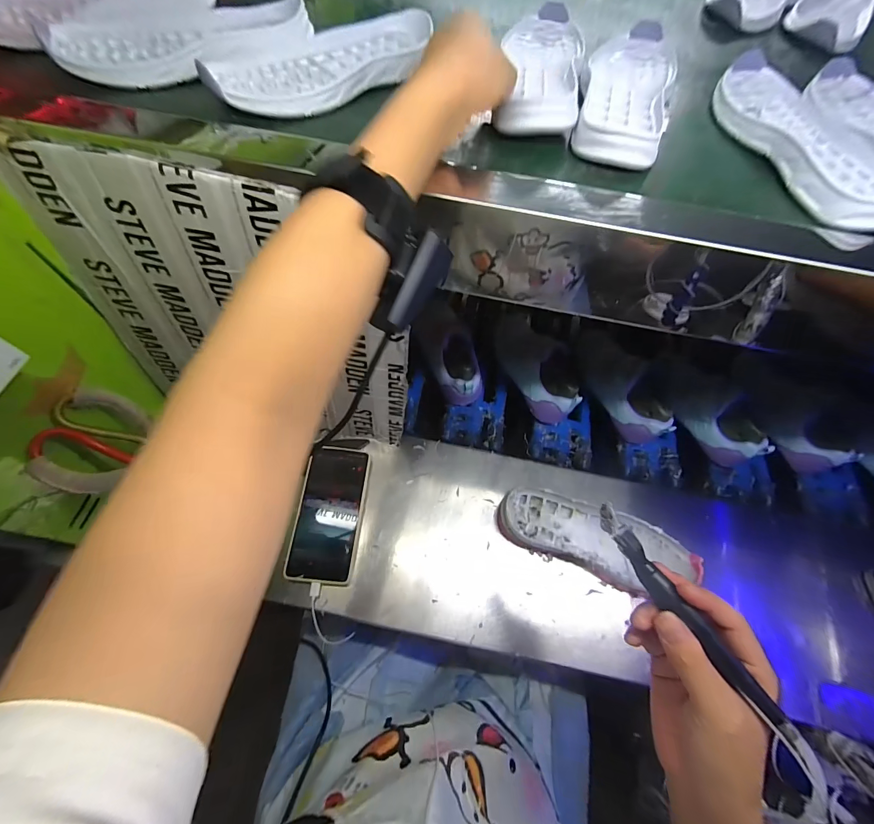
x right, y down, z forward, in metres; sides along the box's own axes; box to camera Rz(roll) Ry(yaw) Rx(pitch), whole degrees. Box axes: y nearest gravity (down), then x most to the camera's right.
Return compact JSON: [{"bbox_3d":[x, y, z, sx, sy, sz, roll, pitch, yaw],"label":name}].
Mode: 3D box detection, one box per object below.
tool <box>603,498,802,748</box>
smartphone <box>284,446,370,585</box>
[{"bbox_3d":[0.158,0.128,0.245,0.011,0.018,0.157,-31,73,-25],"label":"tool"},{"bbox_3d":[-0.135,0.127,0.486,0.078,0.014,0.162,7,66,-5],"label":"smartphone"}]

